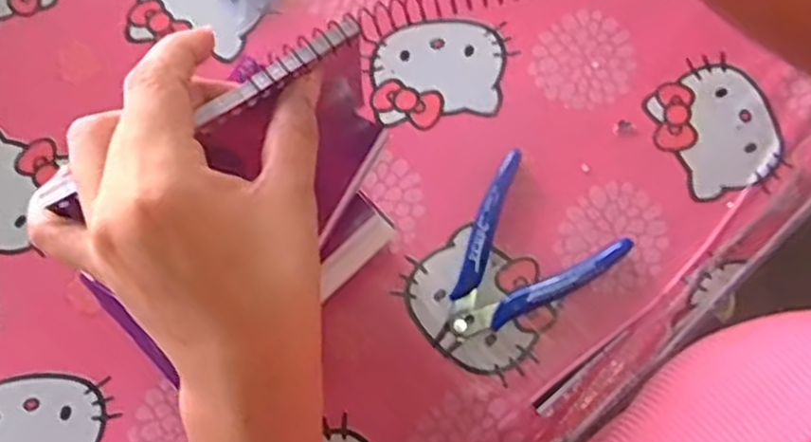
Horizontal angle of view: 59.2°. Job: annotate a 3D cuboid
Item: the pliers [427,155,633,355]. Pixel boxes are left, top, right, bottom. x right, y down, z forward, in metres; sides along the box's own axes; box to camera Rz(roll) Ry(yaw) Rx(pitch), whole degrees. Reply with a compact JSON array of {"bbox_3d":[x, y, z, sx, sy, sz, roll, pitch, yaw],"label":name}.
[{"bbox_3d":[0.061,0.029,0.414,0.086,0.013,0.114,40,81,7],"label":"pliers"}]

